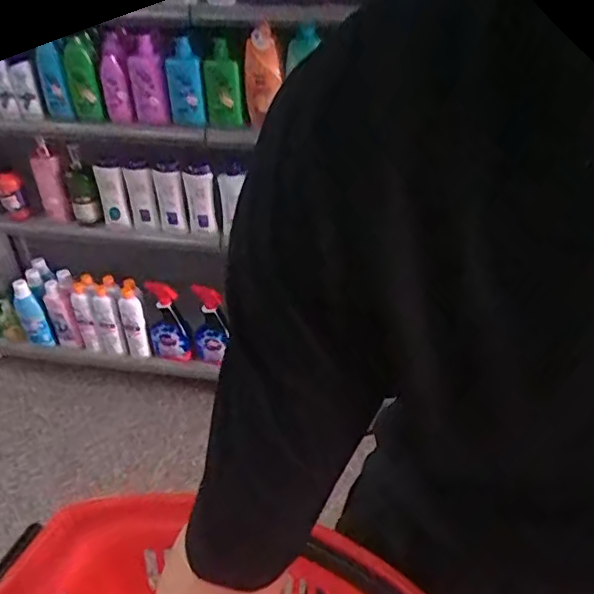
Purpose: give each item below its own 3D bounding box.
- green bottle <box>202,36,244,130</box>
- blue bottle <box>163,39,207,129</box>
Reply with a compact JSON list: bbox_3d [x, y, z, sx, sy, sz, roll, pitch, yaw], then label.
[{"bbox_3d":[-0.206,-0.590,1.634,0.095,0.077,0.243,-7,77,-6],"label":"green bottle"},{"bbox_3d":[-0.310,-0.590,1.635,0.102,0.068,0.263,-8,75,-7],"label":"blue bottle"}]

